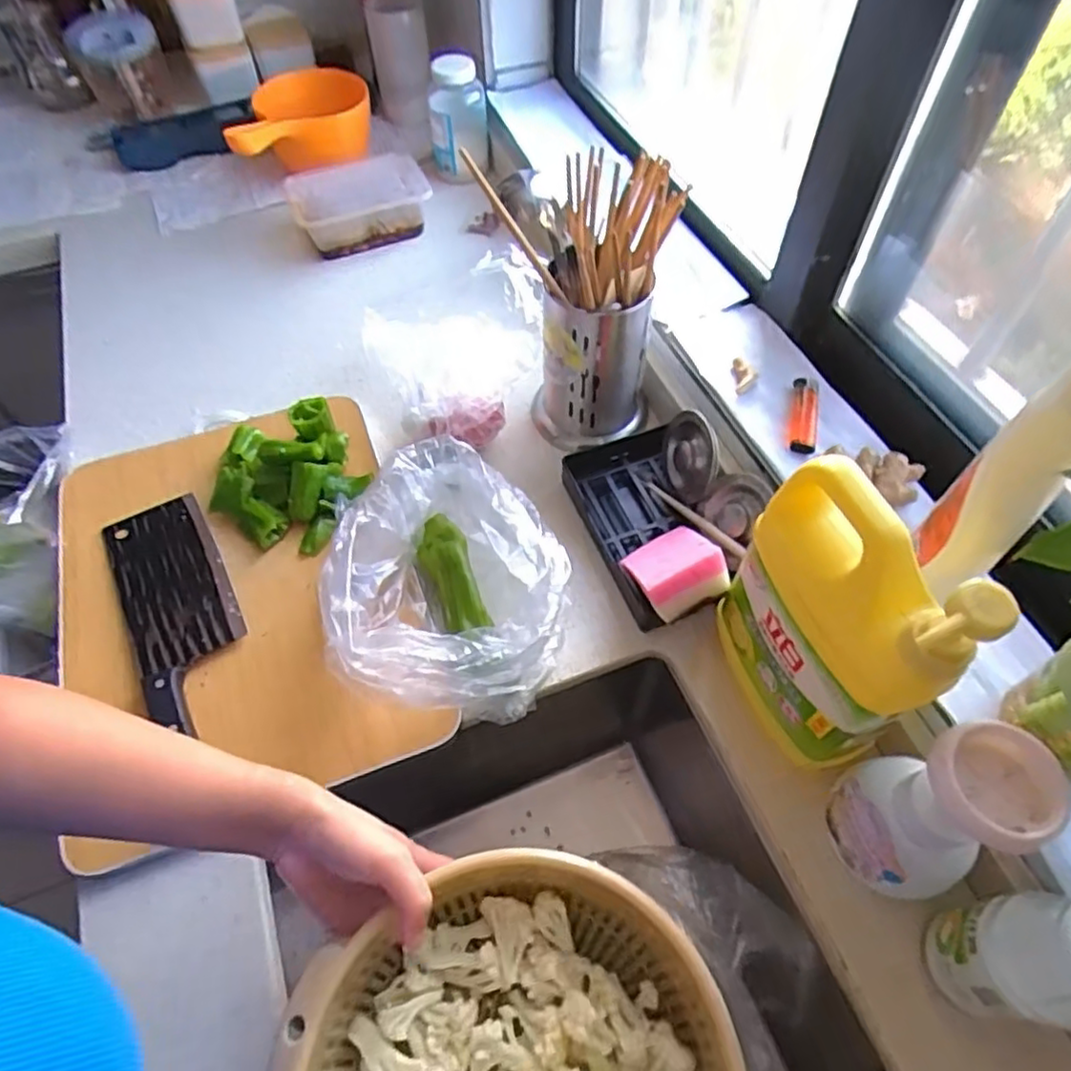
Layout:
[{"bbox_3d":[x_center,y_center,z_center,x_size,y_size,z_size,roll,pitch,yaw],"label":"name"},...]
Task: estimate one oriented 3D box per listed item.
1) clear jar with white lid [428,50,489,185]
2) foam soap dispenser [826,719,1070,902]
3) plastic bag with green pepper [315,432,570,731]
[{"bbox_3d":[-0.106,-0.558,0.929,0.080,0.149,0.068,-8,56,-3],"label":"clear jar with white lid"},{"bbox_3d":[0.243,0.169,0.419,0.064,0.155,0.078,-16,57,-9],"label":"foam soap dispenser"},{"bbox_3d":[-0.069,0.029,0.547,0.188,0.103,0.203,7,57,6],"label":"plastic bag with green pepper"}]

